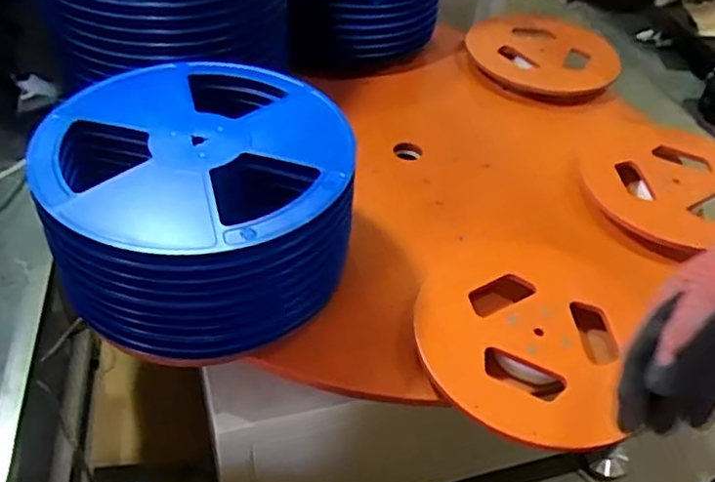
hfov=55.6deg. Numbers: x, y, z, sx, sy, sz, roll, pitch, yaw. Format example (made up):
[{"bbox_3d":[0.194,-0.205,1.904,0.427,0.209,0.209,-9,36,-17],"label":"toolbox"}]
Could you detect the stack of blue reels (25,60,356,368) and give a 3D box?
[{"bbox_3d":[-0.173,-0.054,0.742,0.288,0.156,0.319,-9,47,-15],"label":"stack of blue reels"}]

